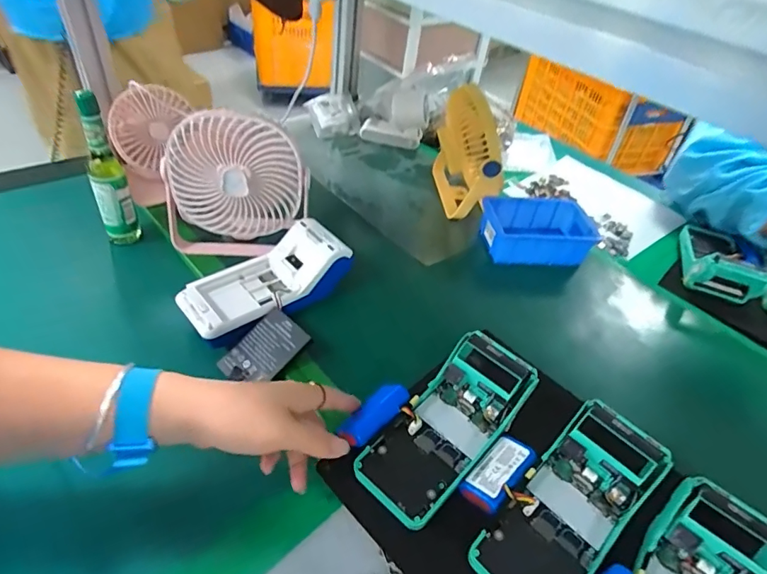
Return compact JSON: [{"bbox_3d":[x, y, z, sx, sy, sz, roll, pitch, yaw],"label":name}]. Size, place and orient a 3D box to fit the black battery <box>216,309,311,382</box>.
[{"bbox_3d":[-0.122,0.066,0.489,0.084,0.010,0.058,-44,66,-12],"label":"black battery"}]

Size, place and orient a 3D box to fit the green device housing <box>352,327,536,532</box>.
[{"bbox_3d":[0.058,0.112,0.406,0.076,0.048,0.172,37,51,26],"label":"green device housing"}]

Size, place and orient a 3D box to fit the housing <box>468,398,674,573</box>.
[{"bbox_3d":[0.144,0.164,0.364,0.165,0.054,0.081,-30,56,-32],"label":"housing"}]

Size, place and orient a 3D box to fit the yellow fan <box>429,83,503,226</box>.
[{"bbox_3d":[0.123,-0.204,0.715,0.076,0.167,0.154,-1,43,-14],"label":"yellow fan"}]

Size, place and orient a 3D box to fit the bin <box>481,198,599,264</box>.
[{"bbox_3d":[0.223,-0.081,0.681,0.154,0.045,0.097,4,42,-8],"label":"bin"}]

